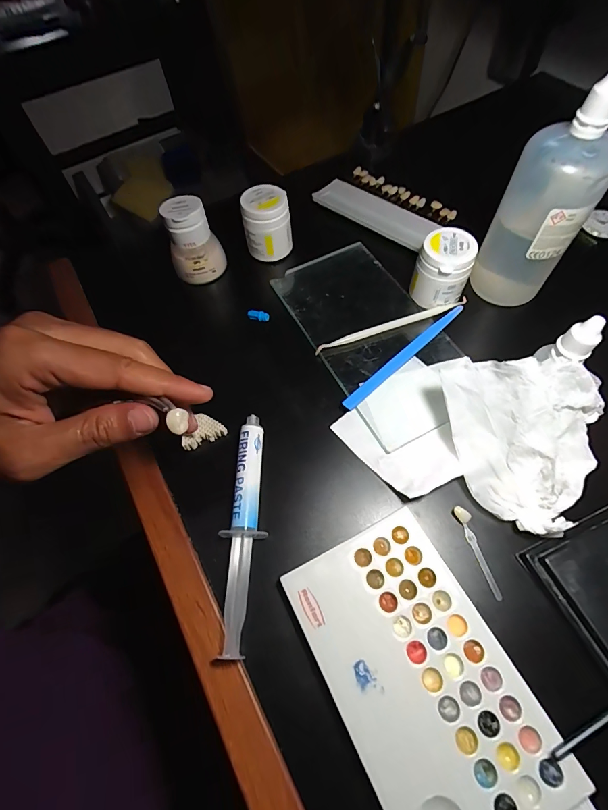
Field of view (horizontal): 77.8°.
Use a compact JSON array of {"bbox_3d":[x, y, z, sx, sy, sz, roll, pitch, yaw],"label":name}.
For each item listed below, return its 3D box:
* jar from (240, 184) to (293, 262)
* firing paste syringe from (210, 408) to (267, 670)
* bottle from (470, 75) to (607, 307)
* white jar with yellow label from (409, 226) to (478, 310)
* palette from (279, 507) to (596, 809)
[{"bbox_3d":[-0.034,-0.167,0.354,0.043,0.057,0.040,-2,61,3],"label":"jar"},{"bbox_3d":[-0.038,0.076,0.245,0.023,0.013,0.146,-1,61,4],"label":"firing paste syringe"},{"bbox_3d":[0.173,-0.140,0.275,0.051,0.145,0.055,-9,61,0],"label":"bottle"},{"bbox_3d":[0.115,-0.112,0.315,0.042,0.051,0.042,-2,61,3],"label":"white jar with yellow label"},{"bbox_3d":[0.061,0.145,0.205,0.092,0.008,0.149,-26,63,-10],"label":"palette"}]

